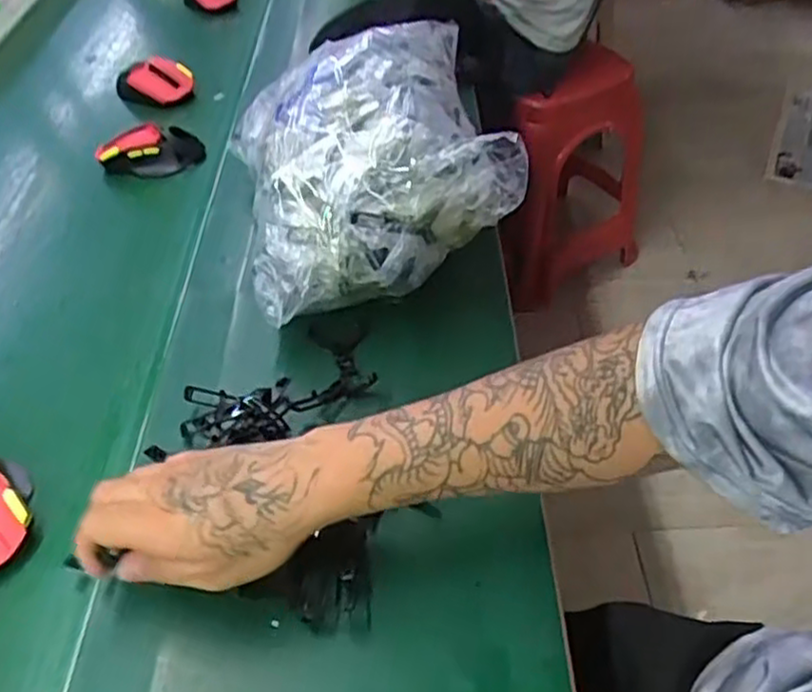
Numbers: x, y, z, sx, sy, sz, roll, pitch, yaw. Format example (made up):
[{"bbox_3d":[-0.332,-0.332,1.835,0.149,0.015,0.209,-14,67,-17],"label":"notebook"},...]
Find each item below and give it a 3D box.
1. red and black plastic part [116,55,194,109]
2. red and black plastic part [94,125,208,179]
[{"bbox_3d":[-0.320,-0.339,0.946,0.105,0.045,0.061,27,52,24],"label":"red and black plastic part"},{"bbox_3d":[-0.288,-0.222,0.831,0.112,0.048,0.032,-14,46,-10],"label":"red and black plastic part"}]

